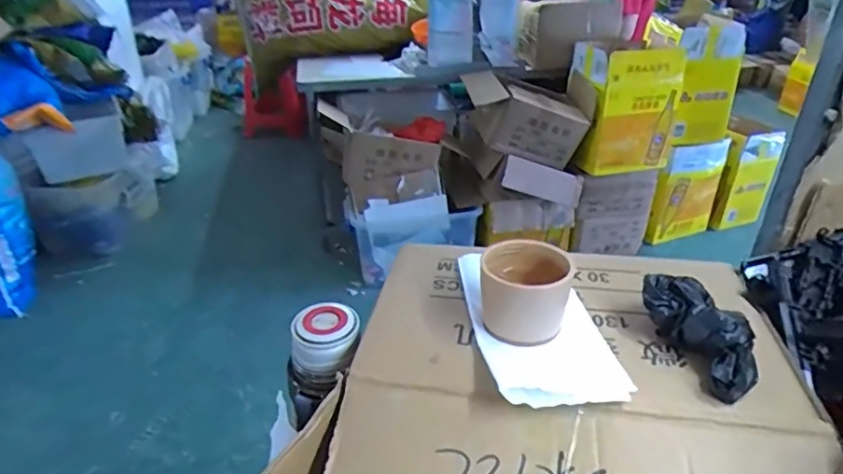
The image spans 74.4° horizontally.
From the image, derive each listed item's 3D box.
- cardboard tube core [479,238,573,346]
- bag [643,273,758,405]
[{"bbox_3d":[0.074,0.036,0.399,0.060,0.048,0.057,-1,30,0],"label":"cardboard tube core"},{"bbox_3d":[0.187,0.062,0.372,0.046,0.042,0.097,-10,44,-16],"label":"bag"}]

